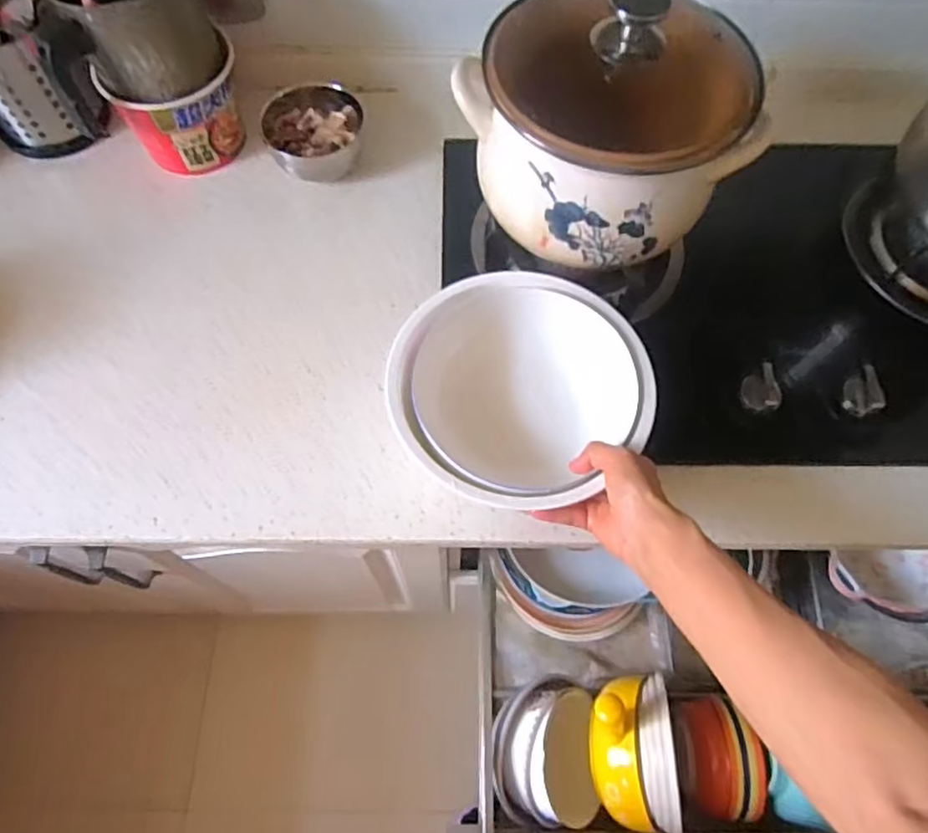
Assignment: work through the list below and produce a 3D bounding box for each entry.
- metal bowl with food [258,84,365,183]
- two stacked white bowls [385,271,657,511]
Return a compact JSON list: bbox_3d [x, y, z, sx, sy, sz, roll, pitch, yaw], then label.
[{"bbox_3d":[-0.172,-0.323,0.764,0.109,0.070,0.106,-13,65,-7],"label":"metal bowl with food"},{"bbox_3d":[0.048,-0.020,0.583,0.213,0.072,0.210,0,64,-1],"label":"two stacked white bowls"}]

